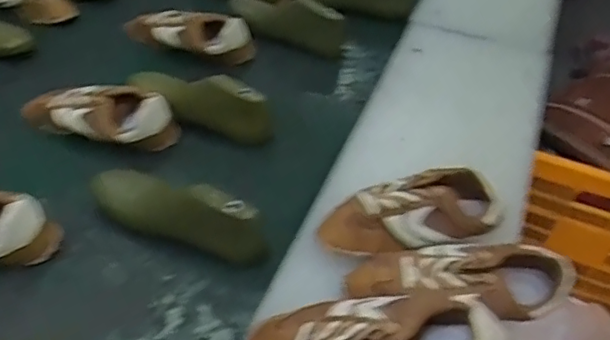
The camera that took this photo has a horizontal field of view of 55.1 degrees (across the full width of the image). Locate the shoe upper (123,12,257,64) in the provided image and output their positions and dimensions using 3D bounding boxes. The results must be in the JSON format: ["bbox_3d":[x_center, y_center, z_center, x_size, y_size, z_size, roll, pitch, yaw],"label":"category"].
[{"bbox_3d":[-0.209,-0.234,1.014,0.245,0.067,0.083,10,45,5],"label":"shoe upper"}]

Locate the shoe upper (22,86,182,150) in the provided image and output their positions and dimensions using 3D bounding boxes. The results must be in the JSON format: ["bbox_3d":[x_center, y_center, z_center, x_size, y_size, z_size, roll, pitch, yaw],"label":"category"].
[{"bbox_3d":[-0.302,-0.077,0.841,0.238,0.065,0.089,9,45,3],"label":"shoe upper"}]

